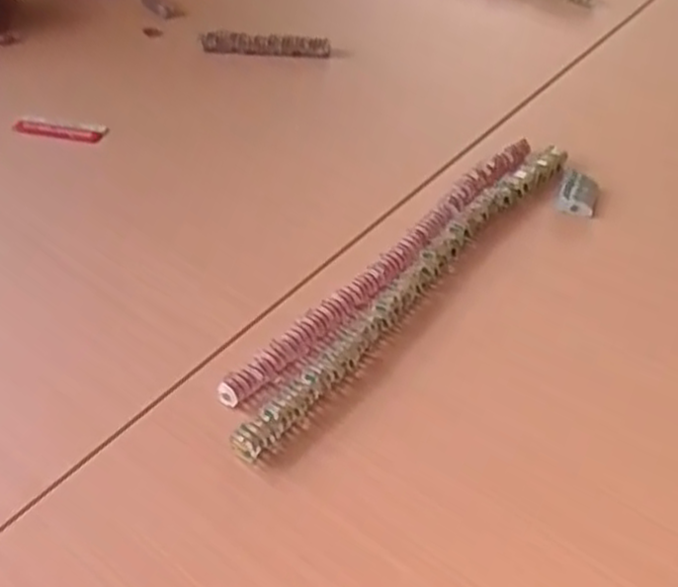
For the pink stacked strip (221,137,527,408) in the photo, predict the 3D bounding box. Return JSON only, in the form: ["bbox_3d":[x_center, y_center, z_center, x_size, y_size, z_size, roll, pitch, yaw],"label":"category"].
[{"bbox_3d":[0.034,-0.022,0.446,0.017,0.013,0.262,29,51,30],"label":"pink stacked strip"}]

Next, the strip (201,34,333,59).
[{"bbox_3d":[-0.060,-0.205,0.650,0.106,0.015,0.012,6,43,10],"label":"strip"}]

